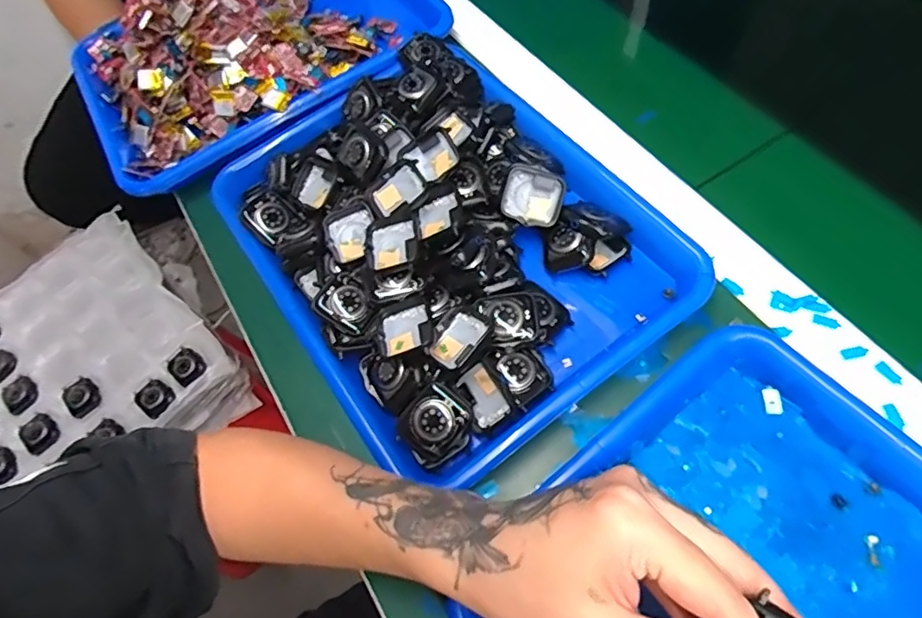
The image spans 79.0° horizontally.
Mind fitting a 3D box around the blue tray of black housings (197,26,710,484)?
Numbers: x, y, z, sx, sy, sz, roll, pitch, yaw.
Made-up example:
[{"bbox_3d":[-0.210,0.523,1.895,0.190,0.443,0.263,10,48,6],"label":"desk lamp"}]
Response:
[{"bbox_3d":[-0.020,-0.063,0.408,0.253,0.048,0.331,-38,63,-10],"label":"blue tray of black housings"}]

